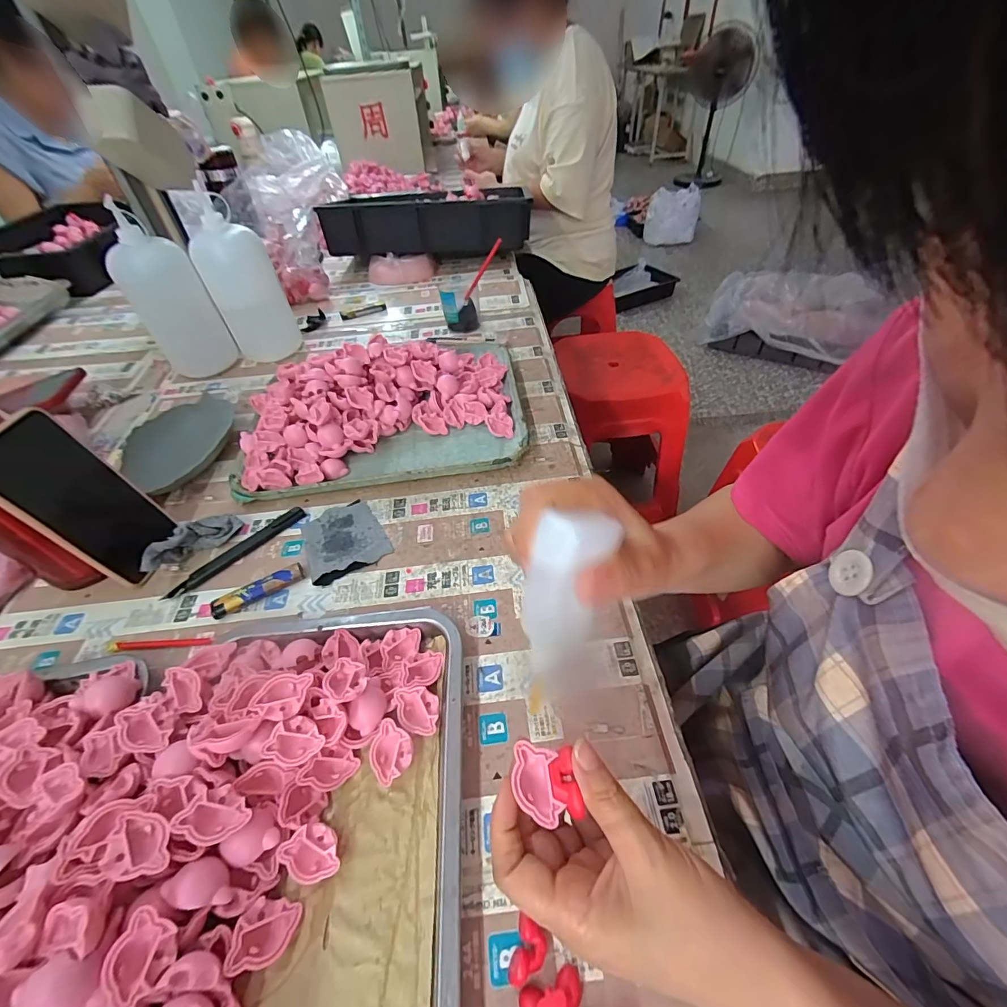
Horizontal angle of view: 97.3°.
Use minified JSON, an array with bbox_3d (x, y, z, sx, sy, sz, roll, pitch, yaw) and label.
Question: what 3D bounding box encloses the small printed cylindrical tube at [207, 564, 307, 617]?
[{"bbox_3d":[-0.229,0.080,0.415,0.081,0.012,0.018,-25,50,-19],"label":"small printed cylindrical tube"}]

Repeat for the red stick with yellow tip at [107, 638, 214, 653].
[{"bbox_3d":[-0.301,0.123,0.387,0.095,0.005,0.009,-3,46,1],"label":"red stick with yellow tip"}]

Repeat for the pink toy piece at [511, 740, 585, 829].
[{"bbox_3d":[0.021,0.139,0.223,0.030,0.009,0.036,-7,46,-3],"label":"pink toy piece"}]

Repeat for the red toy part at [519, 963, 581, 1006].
[{"bbox_3d":[0.024,0.247,0.222,0.031,0.013,0.016,-18,48,-12],"label":"red toy part"}]

